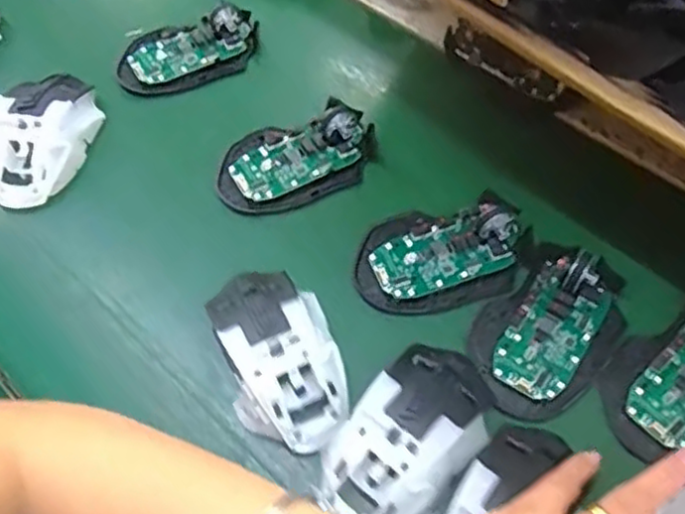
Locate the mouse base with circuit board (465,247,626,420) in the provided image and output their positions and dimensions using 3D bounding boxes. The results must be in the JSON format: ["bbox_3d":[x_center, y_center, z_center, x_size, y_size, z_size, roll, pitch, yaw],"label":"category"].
[{"bbox_3d":[0.125,0.039,0.410,0.072,0.025,0.115,38,66,23],"label":"mouse base with circuit board"}]

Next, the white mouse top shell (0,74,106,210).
[{"bbox_3d":[-0.220,-0.090,0.503,0.062,0.040,0.113,9,58,8],"label":"white mouse top shell"}]

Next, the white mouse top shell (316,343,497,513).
[{"bbox_3d":[0.039,0.095,0.374,0.063,0.032,0.109,37,66,22],"label":"white mouse top shell"}]

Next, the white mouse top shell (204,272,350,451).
[{"bbox_3d":[-0.039,0.054,0.405,0.063,0.033,0.118,-18,59,-9],"label":"white mouse top shell"}]

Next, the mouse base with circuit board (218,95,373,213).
[{"bbox_3d":[-0.033,-0.074,0.489,0.113,0.024,0.067,-16,58,-8],"label":"mouse base with circuit board"}]

